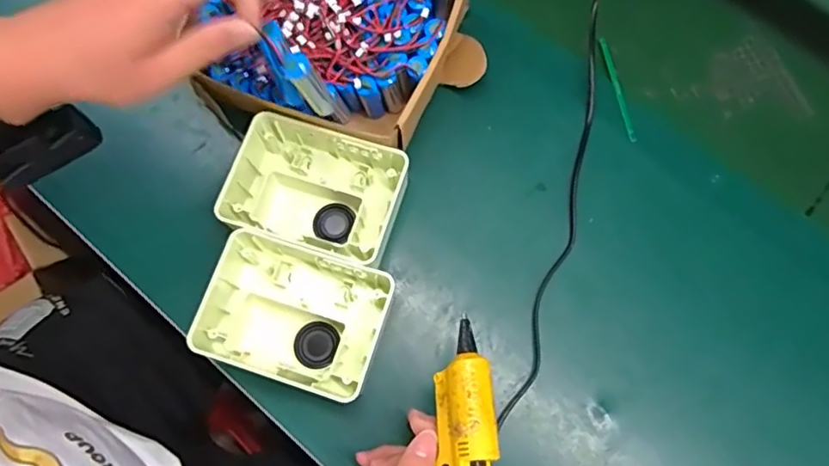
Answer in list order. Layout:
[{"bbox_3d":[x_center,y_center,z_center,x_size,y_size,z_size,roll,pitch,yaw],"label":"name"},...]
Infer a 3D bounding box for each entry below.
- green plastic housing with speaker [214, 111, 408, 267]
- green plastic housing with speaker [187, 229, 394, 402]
[{"bbox_3d":[-0.085,-0.034,0.499,0.142,0.049,0.103,18,74,6],"label":"green plastic housing with speaker"},{"bbox_3d":[-0.100,0.068,0.469,0.144,0.048,0.106,18,74,6],"label":"green plastic housing with speaker"}]

